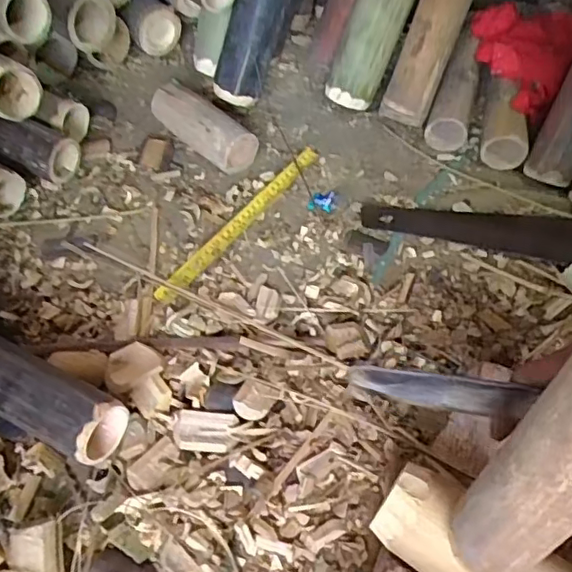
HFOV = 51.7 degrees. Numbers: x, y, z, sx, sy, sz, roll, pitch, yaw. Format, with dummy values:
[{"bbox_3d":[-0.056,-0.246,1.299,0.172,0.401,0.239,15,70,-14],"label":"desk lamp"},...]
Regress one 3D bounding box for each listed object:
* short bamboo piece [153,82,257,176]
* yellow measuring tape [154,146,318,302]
[{"bbox_3d":[-0.106,-0.206,0.771,0.055,0.060,0.164,-37,62,-26],"label":"short bamboo piece"},{"bbox_3d":[-0.048,-0.086,0.714,0.024,0.008,0.302,30,57,20],"label":"yellow measuring tape"}]

